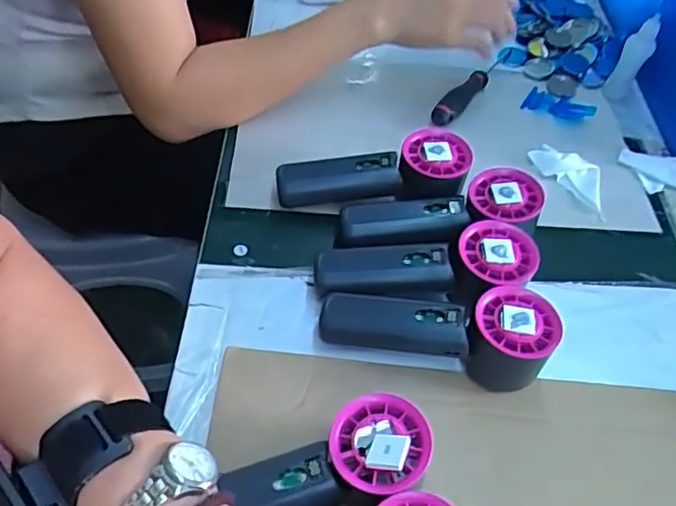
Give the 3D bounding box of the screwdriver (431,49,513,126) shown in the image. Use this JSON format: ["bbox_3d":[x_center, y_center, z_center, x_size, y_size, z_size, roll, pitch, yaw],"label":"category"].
[{"bbox_3d":[0.135,-0.173,0.623,0.023,0.022,0.152,31,56,17],"label":"screwdriver"}]

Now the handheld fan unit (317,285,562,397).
[{"bbox_3d":[0.067,0.049,0.426,0.153,0.054,0.050,12,52,4],"label":"handheld fan unit"}]

